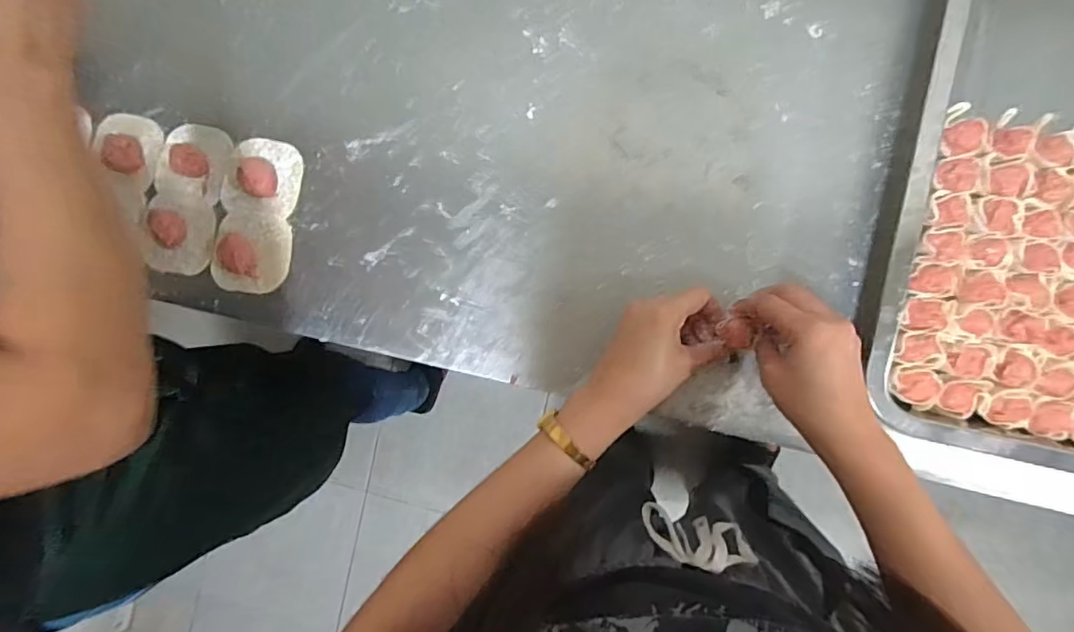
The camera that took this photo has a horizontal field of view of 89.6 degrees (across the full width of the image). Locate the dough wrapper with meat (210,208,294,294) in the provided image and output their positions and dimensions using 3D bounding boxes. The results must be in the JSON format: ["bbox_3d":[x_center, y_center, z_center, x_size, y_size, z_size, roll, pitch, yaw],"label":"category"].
[{"bbox_3d":[-0.280,-0.061,0.528,0.077,0.013,0.077,12,90,8],"label":"dough wrapper with meat"}]

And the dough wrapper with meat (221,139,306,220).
[{"bbox_3d":[-0.270,-0.136,0.529,0.074,0.014,0.073,9,90,8],"label":"dough wrapper with meat"}]

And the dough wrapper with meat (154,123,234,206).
[{"bbox_3d":[-0.343,-0.155,0.535,0.078,0.017,0.073,19,91,8],"label":"dough wrapper with meat"}]

